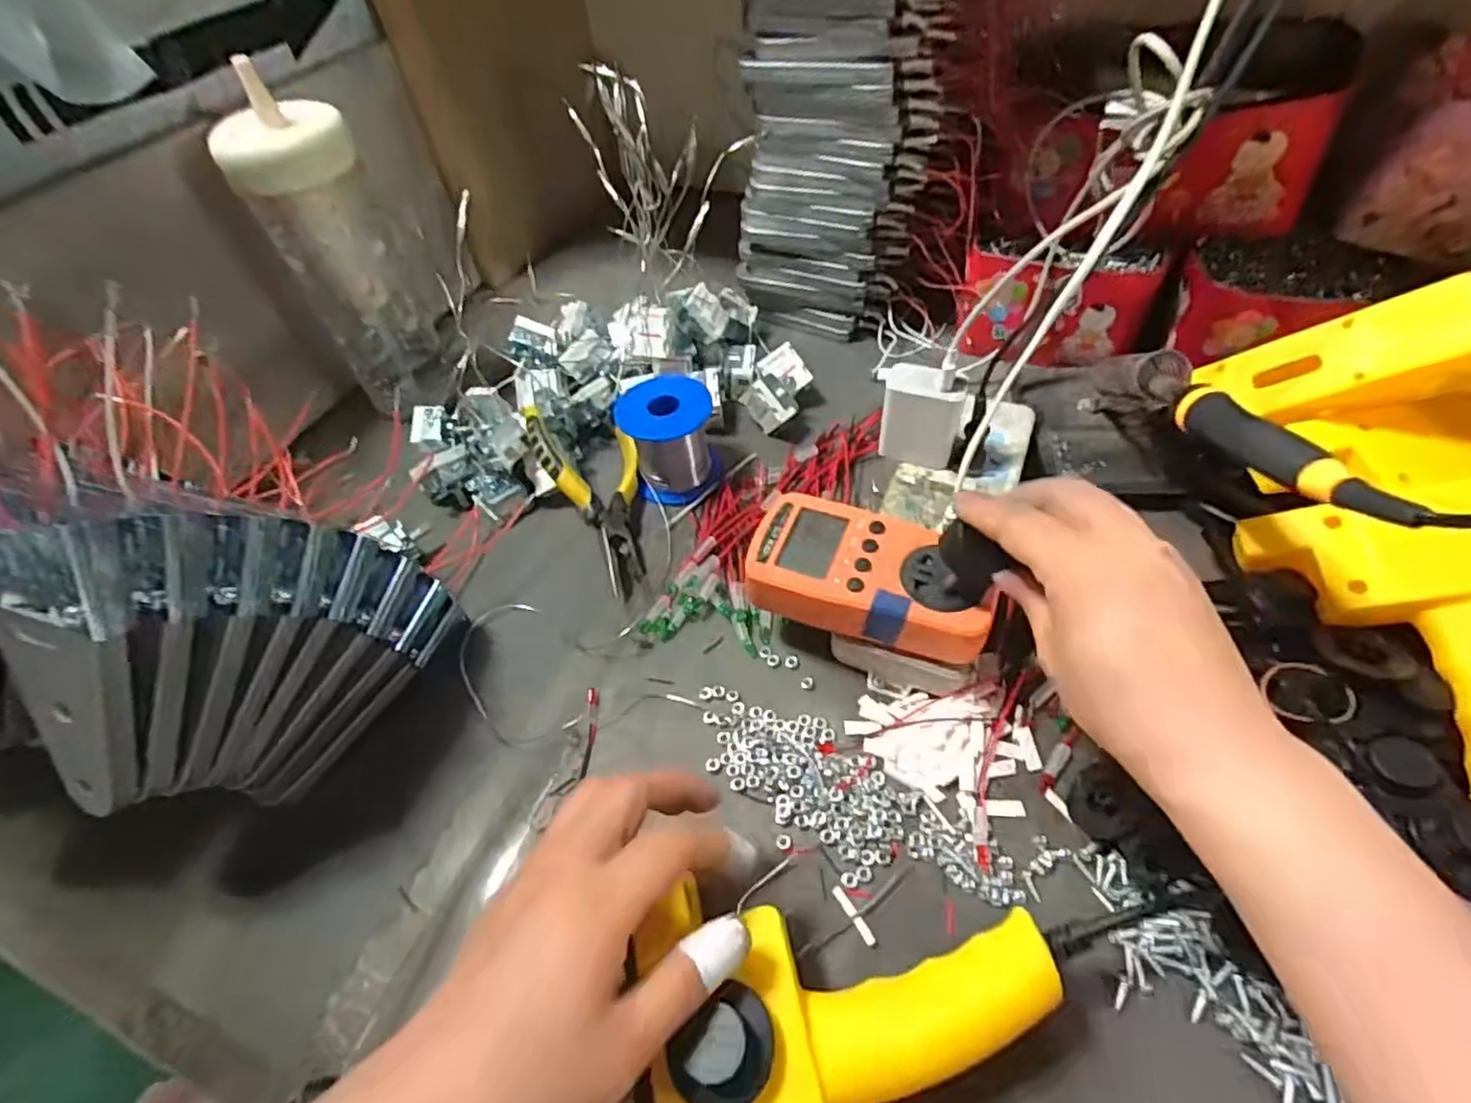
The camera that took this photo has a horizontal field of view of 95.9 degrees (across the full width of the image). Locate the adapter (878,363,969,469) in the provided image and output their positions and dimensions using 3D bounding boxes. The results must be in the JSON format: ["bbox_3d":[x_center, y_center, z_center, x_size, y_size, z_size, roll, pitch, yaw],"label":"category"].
[{"bbox_3d":[0.115,-0.086,0.417,0.050,0.054,0.027,17,55,17],"label":"adapter"}]

